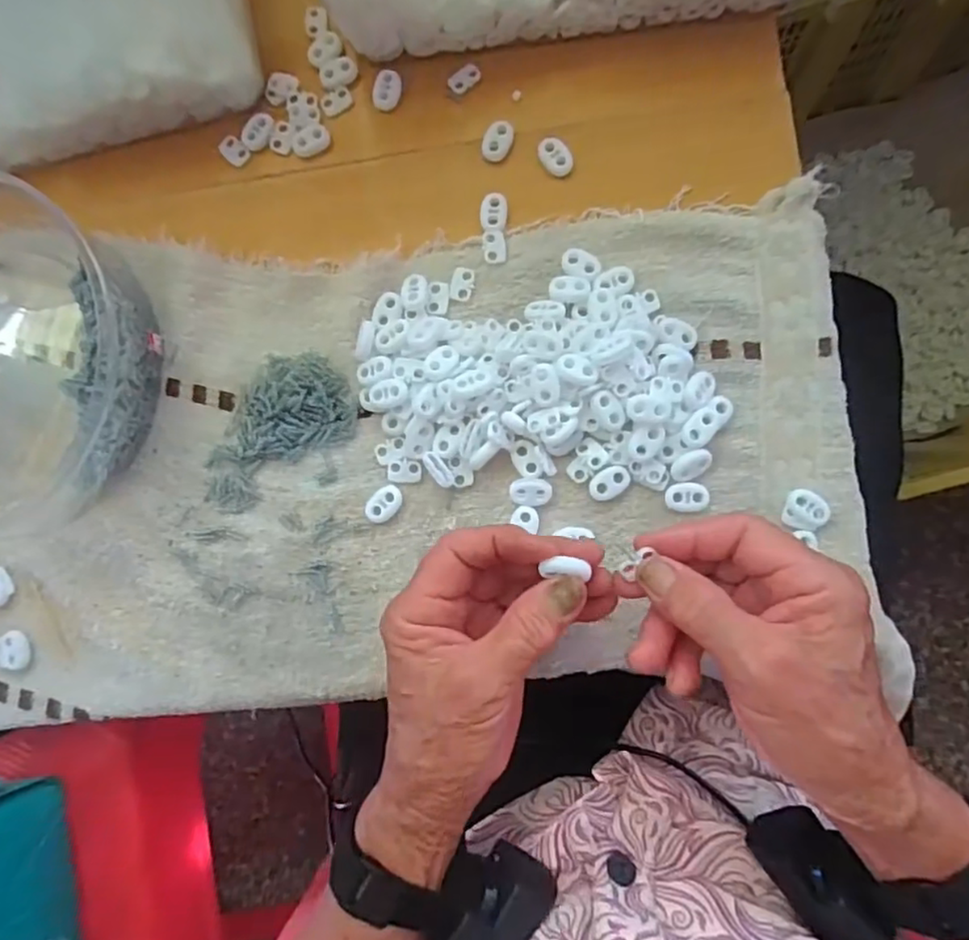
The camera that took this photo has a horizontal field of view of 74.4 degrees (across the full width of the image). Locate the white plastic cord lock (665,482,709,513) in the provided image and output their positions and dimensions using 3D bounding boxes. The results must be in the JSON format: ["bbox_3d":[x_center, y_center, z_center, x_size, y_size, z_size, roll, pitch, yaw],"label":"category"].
[{"bbox_3d":[0.107,0.014,0.337,0.022,0.007,0.016,3,87,4],"label":"white plastic cord lock"}]

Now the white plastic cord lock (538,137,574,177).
[{"bbox_3d":[0.040,-0.175,0.356,0.015,0.005,0.023,-38,85,1],"label":"white plastic cord lock"}]

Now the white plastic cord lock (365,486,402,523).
[{"bbox_3d":[-0.055,0.018,0.351,0.022,0.007,0.016,-41,85,1],"label":"white plastic cord lock"}]

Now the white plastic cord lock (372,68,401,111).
[{"bbox_3d":[-0.056,-0.221,0.371,0.015,0.004,0.022,9,103,-10],"label":"white plastic cord lock"}]

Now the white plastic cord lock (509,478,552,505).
[{"bbox_3d":[0.025,0.012,0.342,0.023,0.004,0.015,0,103,0],"label":"white plastic cord lock"}]

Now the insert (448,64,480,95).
[{"bbox_3d":[-0.012,-0.226,0.368,0.019,0.004,0.011,-36,85,1],"label":"insert"}]

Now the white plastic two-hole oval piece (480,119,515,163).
[{"bbox_3d":[0.008,-0.187,0.365,0.016,0.010,0.021,13,88,4],"label":"white plastic two-hole oval piece"}]

